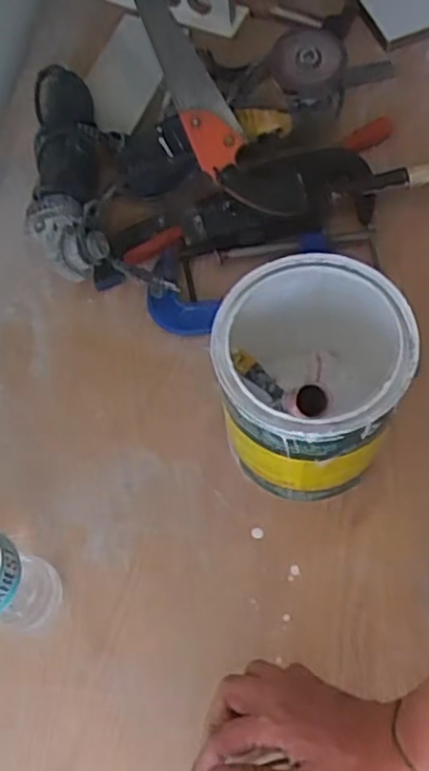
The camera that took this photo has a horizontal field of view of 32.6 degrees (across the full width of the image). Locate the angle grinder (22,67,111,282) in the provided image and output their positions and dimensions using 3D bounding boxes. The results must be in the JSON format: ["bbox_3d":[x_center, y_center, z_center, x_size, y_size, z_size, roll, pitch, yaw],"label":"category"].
[{"bbox_3d":[-0.172,-0.269,0.877,0.098,0.073,0.311,-9,66,1],"label":"angle grinder"}]

